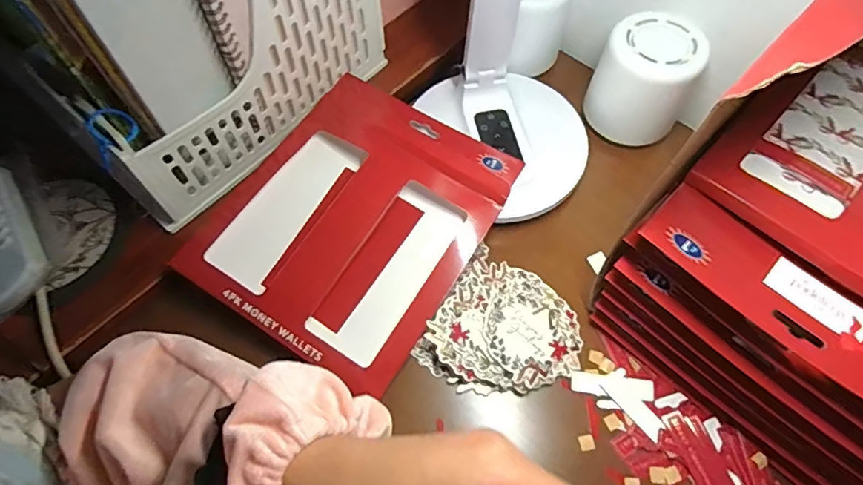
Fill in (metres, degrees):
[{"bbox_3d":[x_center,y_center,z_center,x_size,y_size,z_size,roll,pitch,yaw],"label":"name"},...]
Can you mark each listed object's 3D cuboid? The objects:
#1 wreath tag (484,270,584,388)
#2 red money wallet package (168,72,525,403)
[{"bbox_3d":[0.079,0.068,0.396,0.075,0.004,0.078,41,59,10],"label":"wreath tag"},{"bbox_3d":[-0.059,-0.024,0.419,0.192,0.028,0.233,30,66,15],"label":"red money wallet package"}]

